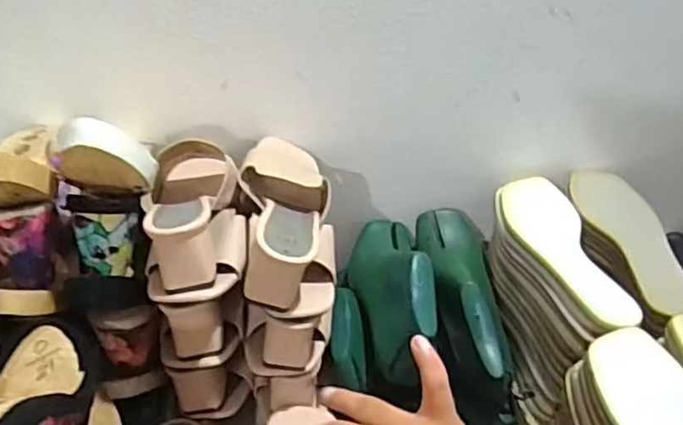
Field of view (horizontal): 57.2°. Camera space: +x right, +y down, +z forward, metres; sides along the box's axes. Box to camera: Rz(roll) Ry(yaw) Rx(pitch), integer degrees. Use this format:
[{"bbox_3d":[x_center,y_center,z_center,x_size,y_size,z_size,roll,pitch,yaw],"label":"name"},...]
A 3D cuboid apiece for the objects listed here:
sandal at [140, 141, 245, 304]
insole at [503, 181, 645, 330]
[{"bbox_3d":[-0.146,-0.004,0.619,0.096,0.085,0.207,-8,37,-11],"label":"sandal"},{"bbox_3d":[0.233,0.036,0.664,0.078,0.018,0.229,-3,37,-4],"label":"insole"}]

